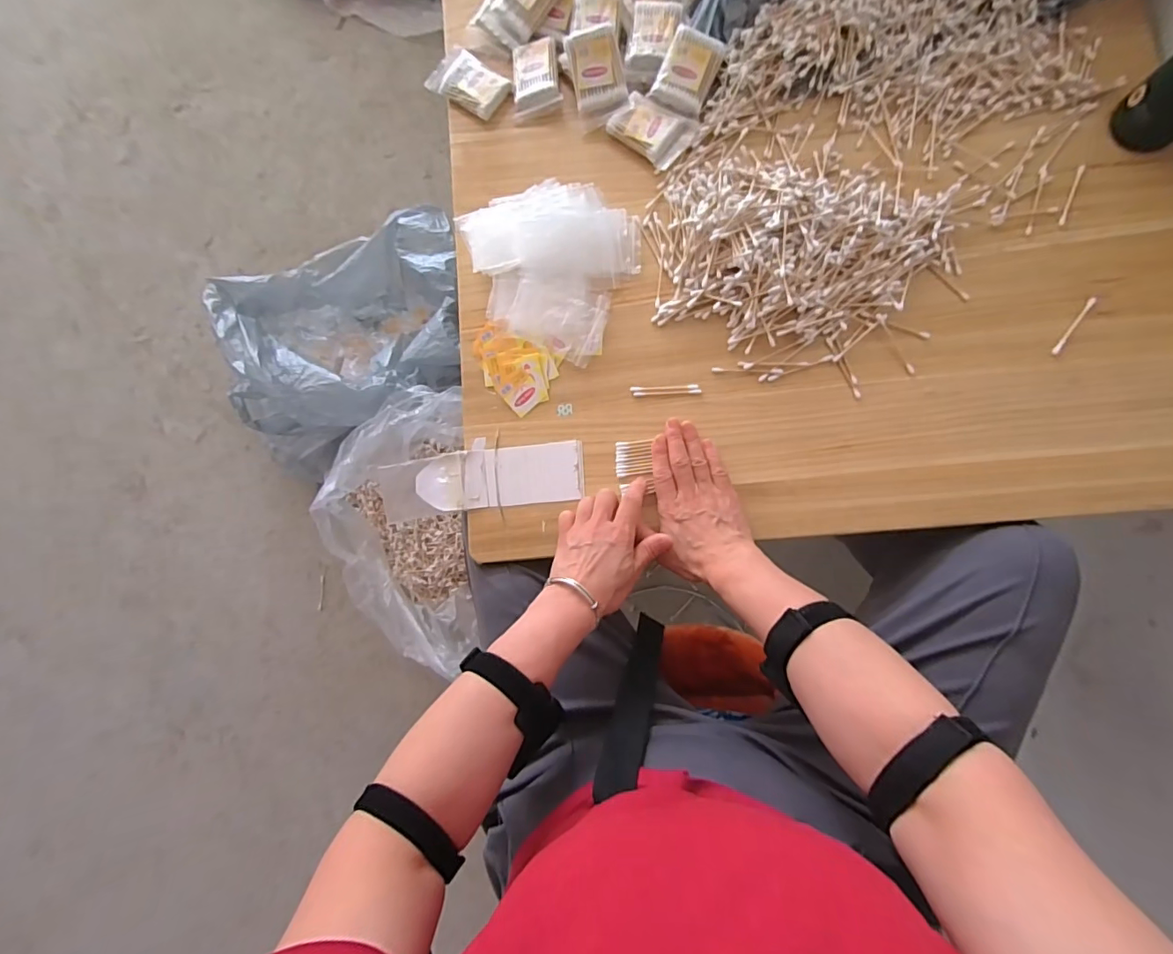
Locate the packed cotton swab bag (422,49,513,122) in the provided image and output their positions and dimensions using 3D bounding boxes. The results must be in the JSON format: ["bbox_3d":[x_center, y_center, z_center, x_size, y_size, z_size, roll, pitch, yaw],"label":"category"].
[{"bbox_3d":[-0.131,-0.441,0.557,0.090,0.021,0.055,32,89,10],"label":"packed cotton swab bag"}]

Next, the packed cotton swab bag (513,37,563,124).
[{"bbox_3d":[-0.056,-0.436,0.549,0.053,0.023,0.075,-9,83,7],"label":"packed cotton swab bag"}]

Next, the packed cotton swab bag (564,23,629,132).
[{"bbox_3d":[0.013,-0.422,0.523,0.055,0.017,0.085,-13,102,4],"label":"packed cotton swab bag"}]

